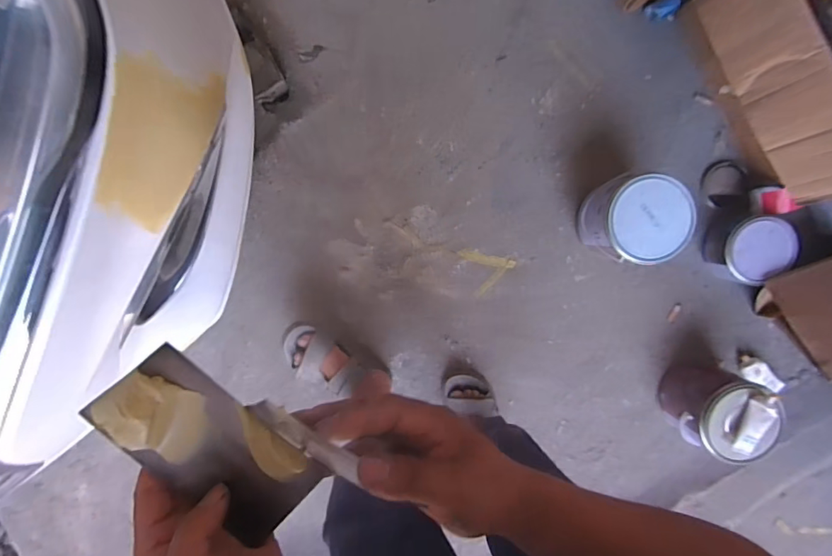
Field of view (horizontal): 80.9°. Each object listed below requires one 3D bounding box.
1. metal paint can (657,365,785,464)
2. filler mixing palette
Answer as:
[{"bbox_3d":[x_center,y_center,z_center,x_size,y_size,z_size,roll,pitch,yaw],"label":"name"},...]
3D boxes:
[{"bbox_3d":[0.616,0.271,0.988,0.165,0.168,0.153,0,95,-1],"label":"metal paint can"},{"bbox_3d":[-0.130,0.106,0.299,0.134,0.021,0.072,42,93,-4],"label":"filler mixing palette"}]

